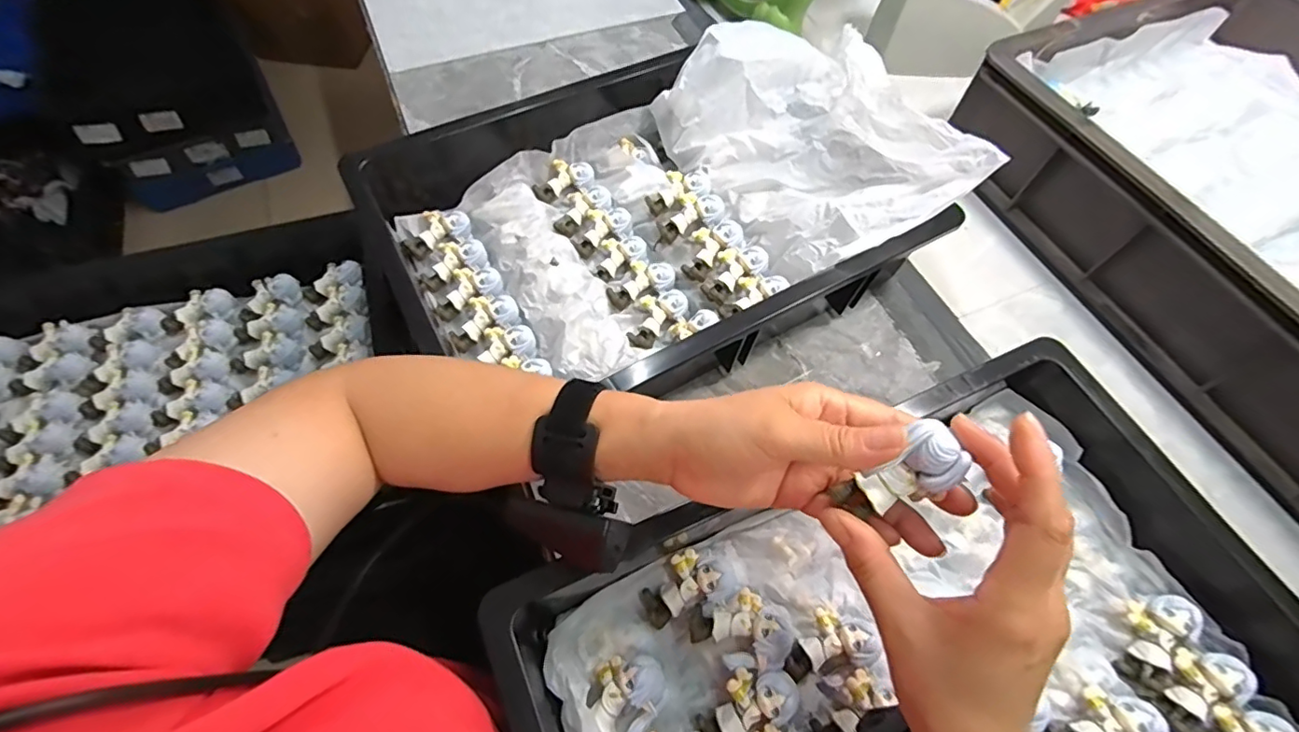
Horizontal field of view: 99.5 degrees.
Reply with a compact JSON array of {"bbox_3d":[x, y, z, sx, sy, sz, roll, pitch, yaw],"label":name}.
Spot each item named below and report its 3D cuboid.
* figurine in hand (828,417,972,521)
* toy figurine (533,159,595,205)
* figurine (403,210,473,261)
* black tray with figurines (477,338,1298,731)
[{"bbox_3d":[0.117,0.052,0.255,0.057,0.028,0.029,-40,63,24],"label":"figurine in hand"},{"bbox_3d":[-0.085,-0.183,0.538,0.059,0.016,0.032,-29,66,-3],"label":"toy figurine"},{"bbox_3d":[-0.197,-0.126,0.507,0.061,0.018,0.034,-31,68,-17],"label":"figurine"},{"bbox_3d":[0.166,0.184,0.318,0.440,0.070,0.298,-23,65,-13],"label":"black tray with figurines"}]

